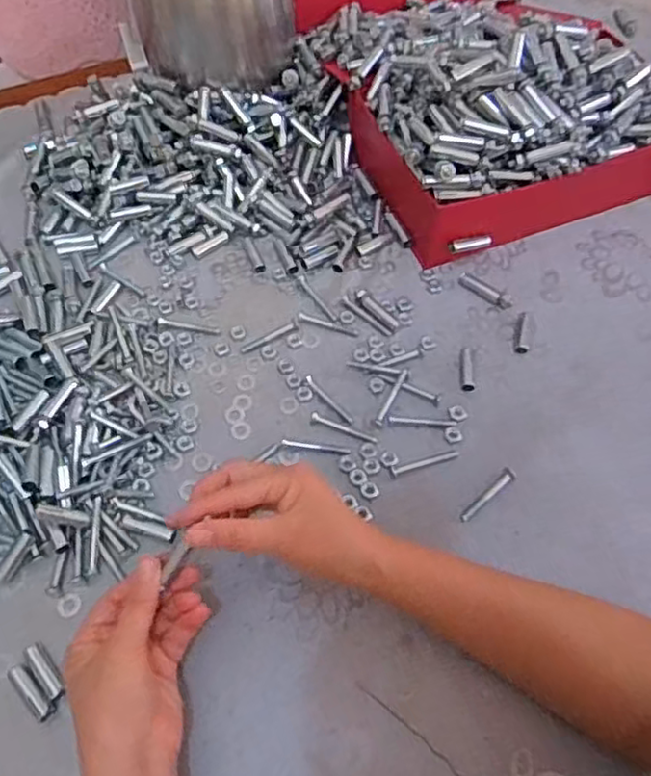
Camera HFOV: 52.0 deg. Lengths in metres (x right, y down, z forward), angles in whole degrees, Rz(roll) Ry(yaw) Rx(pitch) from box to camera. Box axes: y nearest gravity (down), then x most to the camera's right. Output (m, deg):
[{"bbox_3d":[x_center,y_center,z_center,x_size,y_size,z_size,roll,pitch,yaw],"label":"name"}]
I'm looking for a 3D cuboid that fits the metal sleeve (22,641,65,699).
[{"bbox_3d":[-0.185,0.185,0.439,0.012,0.009,0.042,-37,66,-21],"label":"metal sleeve"}]

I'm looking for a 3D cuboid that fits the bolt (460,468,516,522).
[{"bbox_3d":[0.123,0.081,0.508,0.055,0.007,0.010,-36,66,-20],"label":"bolt"}]

